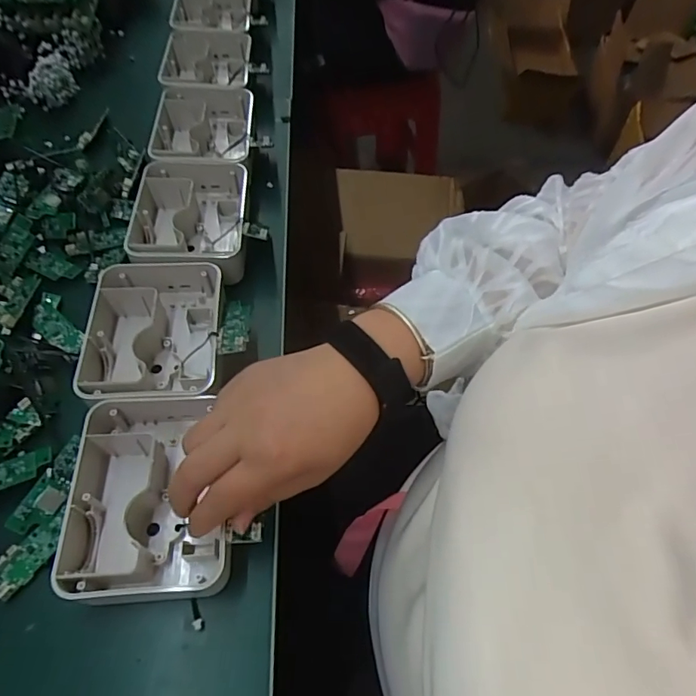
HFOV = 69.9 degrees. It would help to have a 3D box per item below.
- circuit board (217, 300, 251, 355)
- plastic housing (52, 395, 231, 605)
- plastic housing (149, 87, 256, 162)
[{"bbox_3d":[-0.091,-0.020,0.404,0.022,0.008,0.067,-1,38,-4],"label":"circuit board"},{"bbox_3d":[-0.133,0.099,0.338,0.100,0.046,0.136,-7,57,-7],"label":"plastic housing"},{"bbox_3d":[-0.154,-0.224,0.538,0.101,0.050,0.122,-1,57,-4],"label":"plastic housing"}]

